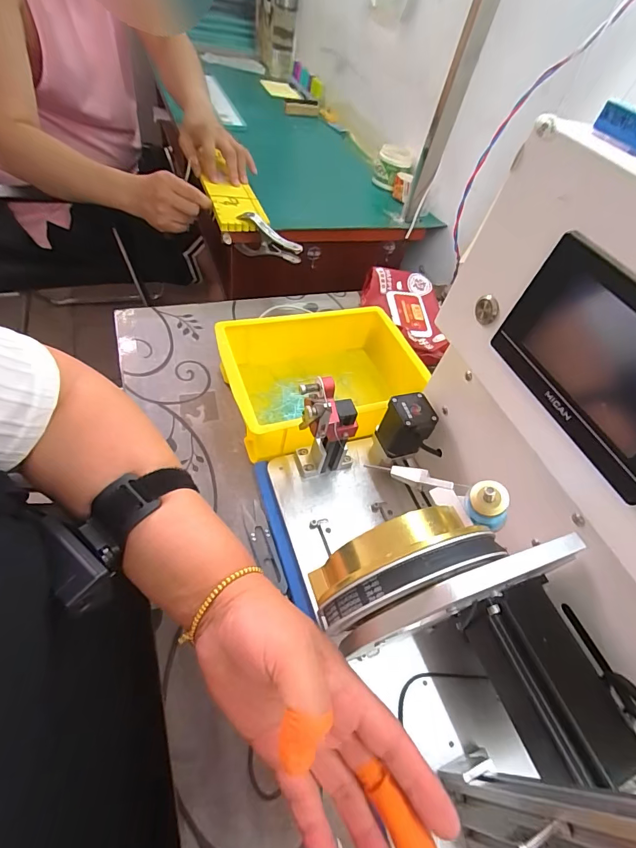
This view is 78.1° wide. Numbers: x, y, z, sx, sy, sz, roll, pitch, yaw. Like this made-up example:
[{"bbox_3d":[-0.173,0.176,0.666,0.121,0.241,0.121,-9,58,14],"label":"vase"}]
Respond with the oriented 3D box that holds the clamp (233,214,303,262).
[{"bbox_3d":[-0.079,-0.297,0.638,0.117,0.068,0.020,27,52,11],"label":"clamp"}]

